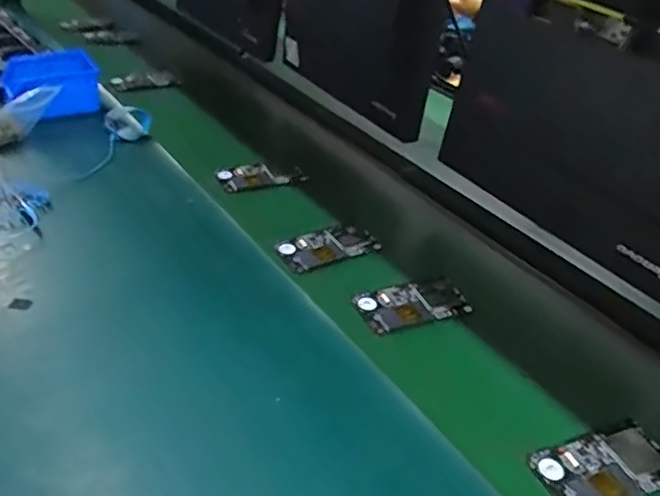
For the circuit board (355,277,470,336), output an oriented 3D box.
[{"bbox_3d":[0.090,0.062,0.671,0.120,0.011,0.063,-13,40,-24],"label":"circuit board"}]

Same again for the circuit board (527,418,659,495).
[{"bbox_3d":[0.236,0.186,0.516,0.125,0.006,0.065,-10,39,-21],"label":"circuit board"}]

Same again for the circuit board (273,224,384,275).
[{"bbox_3d":[-0.001,-0.004,0.745,0.132,0.016,0.062,-16,38,-34],"label":"circuit board"}]

